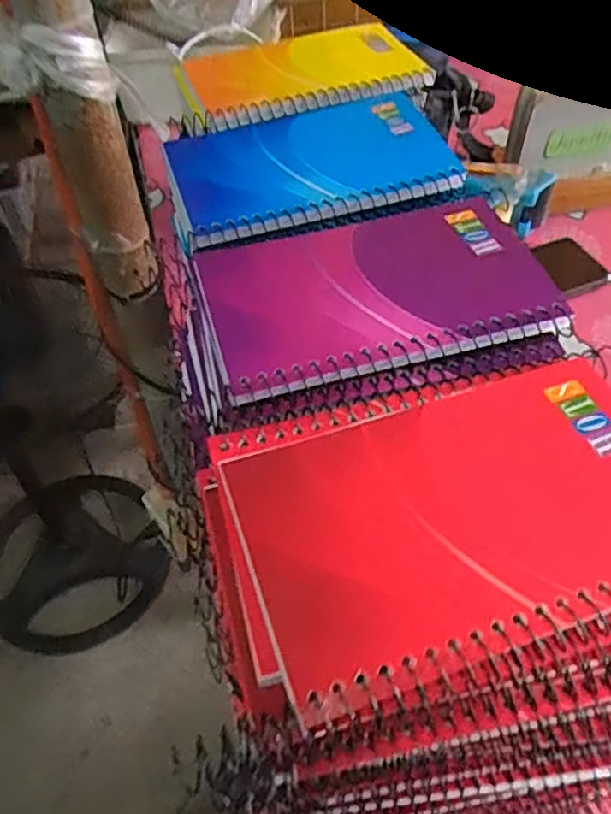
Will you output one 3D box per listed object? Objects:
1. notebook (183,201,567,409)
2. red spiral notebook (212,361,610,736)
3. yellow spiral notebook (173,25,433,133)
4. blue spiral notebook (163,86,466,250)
[{"bbox_3d":[0.027,-0.046,0.255,0.128,0.009,0.078,-14,50,-8],"label":"notebook"},{"bbox_3d":[0.044,0.030,0.198,0.131,0.014,0.093,-15,50,-9],"label":"red spiral notebook"},{"bbox_3d":[-0.002,-0.193,0.375,0.133,0.007,0.080,-15,50,-9],"label":"yellow spiral notebook"},{"bbox_3d":[0.001,-0.120,0.319,0.129,0.011,0.094,-17,51,-10],"label":"blue spiral notebook"}]

